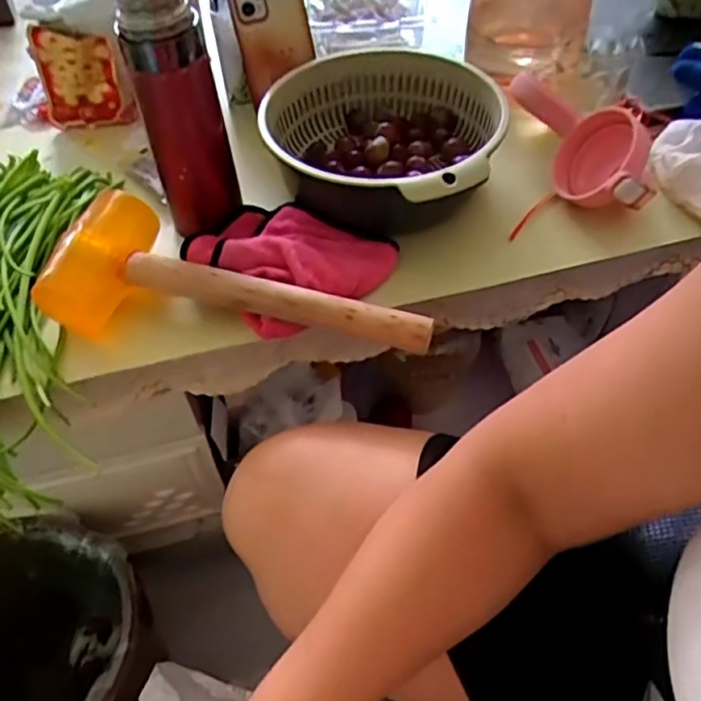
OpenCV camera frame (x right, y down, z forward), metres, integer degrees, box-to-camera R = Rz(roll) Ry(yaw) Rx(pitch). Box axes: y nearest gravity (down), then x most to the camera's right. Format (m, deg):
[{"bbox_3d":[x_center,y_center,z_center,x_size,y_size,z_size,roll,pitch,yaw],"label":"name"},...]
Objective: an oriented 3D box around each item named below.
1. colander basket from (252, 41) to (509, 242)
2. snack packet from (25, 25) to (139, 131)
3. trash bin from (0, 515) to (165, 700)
[{"bbox_3d":[0.030,-0.206,0.614,0.225,0.073,0.243,-1,51,2],"label":"colander basket"},{"bbox_3d":[-0.301,-0.304,0.710,0.099,0.105,0.014,-4,40,7],"label":"snack packet"},{"bbox_3d":[-0.316,0.326,0.670,0.228,0.200,0.225,-1,51,2],"label":"trash bin"}]

